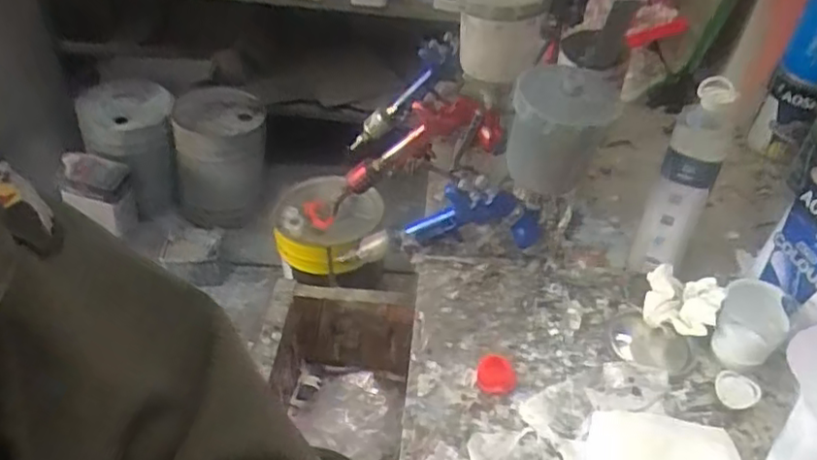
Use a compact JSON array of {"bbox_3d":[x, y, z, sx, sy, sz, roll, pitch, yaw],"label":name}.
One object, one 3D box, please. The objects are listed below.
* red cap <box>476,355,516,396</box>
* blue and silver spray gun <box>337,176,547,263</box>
[{"bbox_3d":[0.092,0.152,0.689,0.039,0.012,0.045,8,42,6],"label":"red cap"},{"bbox_3d":[0.026,0.004,0.851,0.312,0.125,0.050,-17,27,39],"label":"blue and silver spray gun"}]

